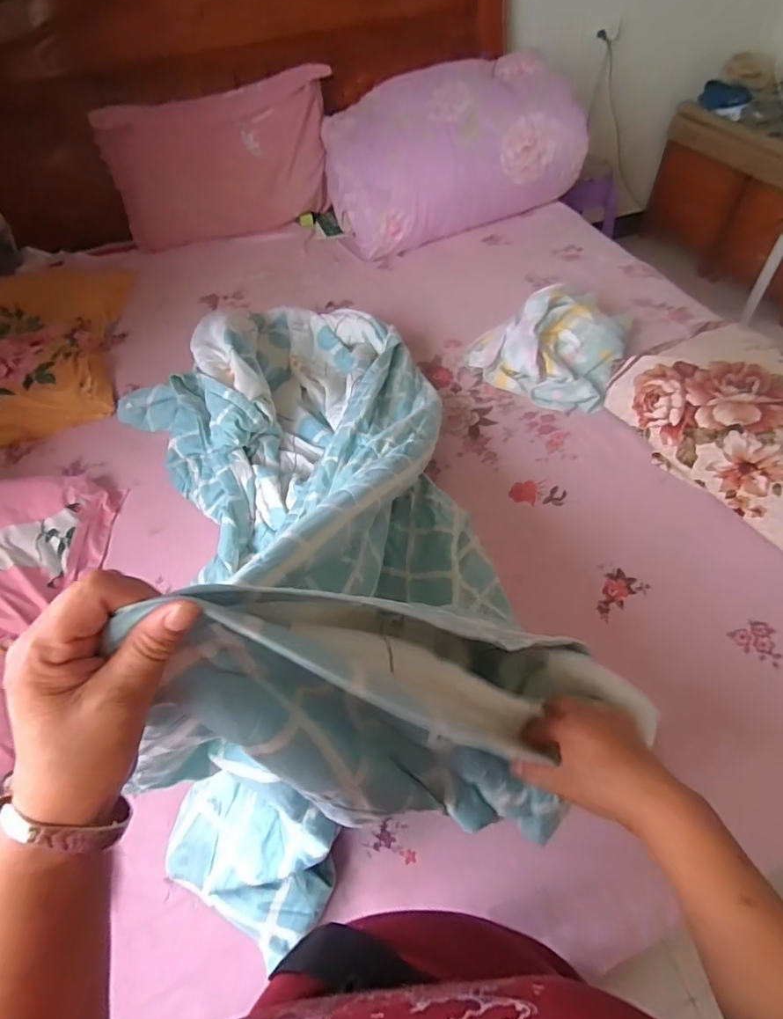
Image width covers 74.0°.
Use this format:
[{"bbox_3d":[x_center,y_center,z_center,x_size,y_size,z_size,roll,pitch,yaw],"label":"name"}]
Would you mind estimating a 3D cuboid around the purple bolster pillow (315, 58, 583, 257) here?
[{"bbox_3d":[0.159,-1.052,1.524,0.689,0.304,0.389,-17,54,-8],"label":"purple bolster pillow"}]

